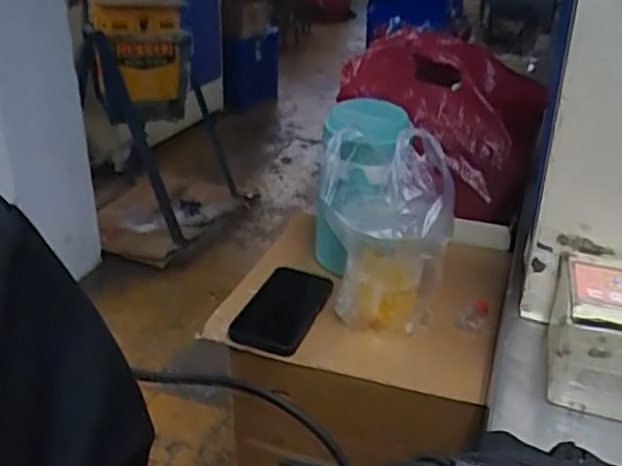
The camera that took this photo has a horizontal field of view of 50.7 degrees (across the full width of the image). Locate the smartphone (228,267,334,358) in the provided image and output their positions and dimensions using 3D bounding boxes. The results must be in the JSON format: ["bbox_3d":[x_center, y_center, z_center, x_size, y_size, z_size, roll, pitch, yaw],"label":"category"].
[{"bbox_3d":[-0.031,0.089,0.789,0.084,0.016,0.183,10,22,13],"label":"smartphone"}]

